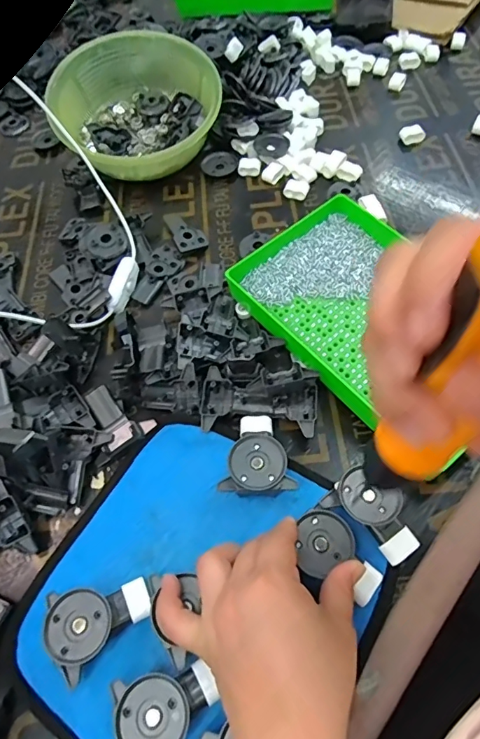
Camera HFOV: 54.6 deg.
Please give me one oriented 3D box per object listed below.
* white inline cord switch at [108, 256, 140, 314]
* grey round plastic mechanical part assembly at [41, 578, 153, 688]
[{"bbox_3d":[-0.115,-0.085,0.461,0.016,0.014,0.059,7,62,8],"label":"white inline cord switch"},{"bbox_3d":[-0.096,0.161,0.311,0.064,0.025,0.052,-36,64,-15],"label":"grey round plastic mechanical part assembly"}]

